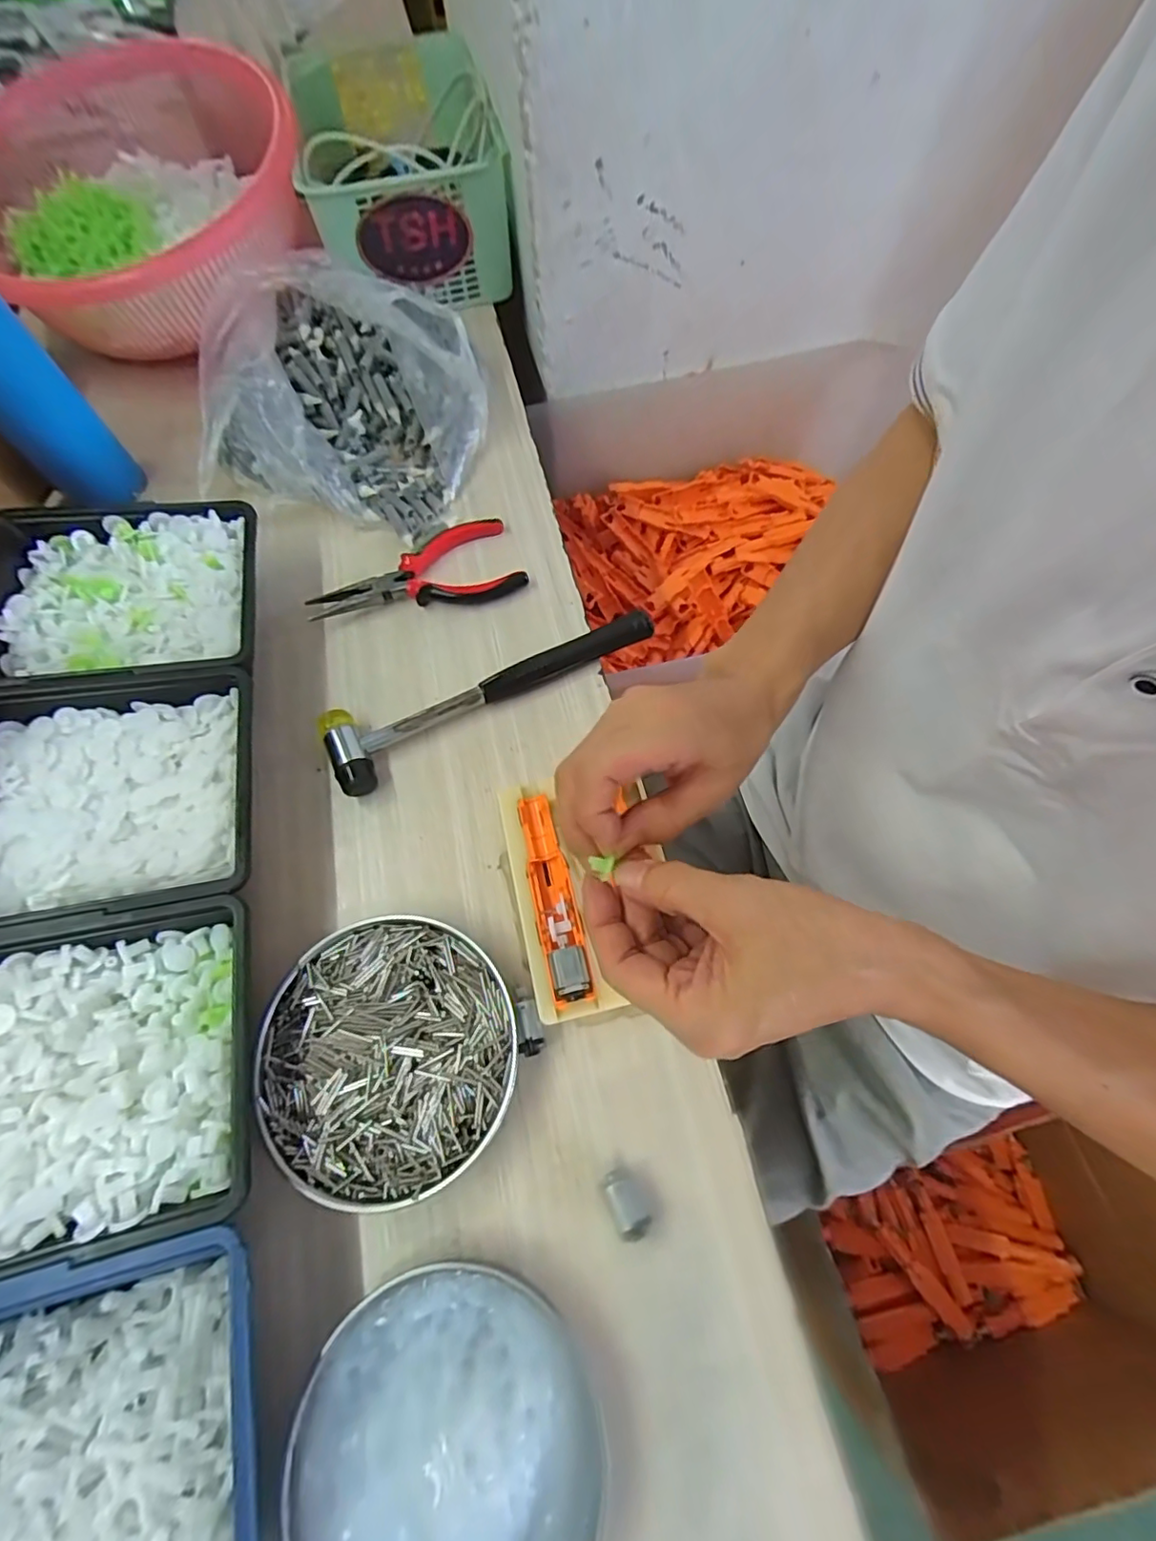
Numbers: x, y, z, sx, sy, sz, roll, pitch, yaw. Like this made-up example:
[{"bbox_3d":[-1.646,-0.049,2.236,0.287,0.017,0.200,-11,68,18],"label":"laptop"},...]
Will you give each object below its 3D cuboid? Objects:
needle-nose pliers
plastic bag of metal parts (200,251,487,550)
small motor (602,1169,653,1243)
[{"bbox_3d":[-0.124,-0.153,0.446,0.154,0.013,0.074,-15,66,-5],"label":"needle-nose pliers"},{"bbox_3d":[-0.200,-0.318,0.479,0.242,0.078,0.217,9,66,6],"label":"plastic bag of metal parts"},{"bbox_3d":[0.023,0.211,0.285,0.017,0.016,0.027,-20,66,-7],"label":"small motor"}]

